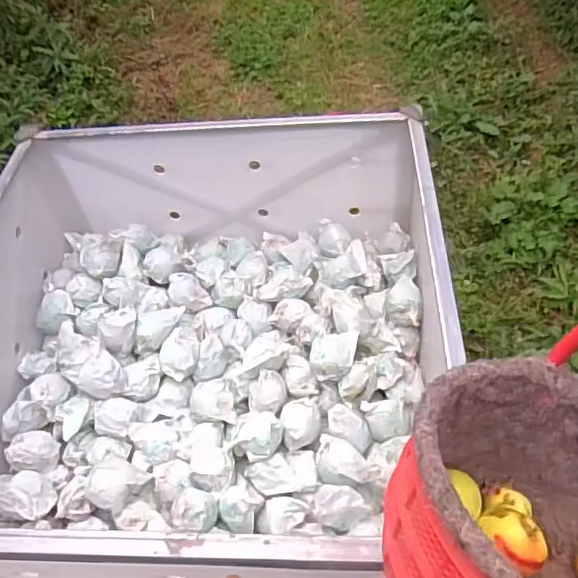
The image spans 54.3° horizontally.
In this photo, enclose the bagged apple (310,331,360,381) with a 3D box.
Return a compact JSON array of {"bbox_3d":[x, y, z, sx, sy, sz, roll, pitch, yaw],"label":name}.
[{"bbox_3d":[0.106,0.157,1.344,0.108,0.062,0.102,-2,49,3],"label":"bagged apple"}]

